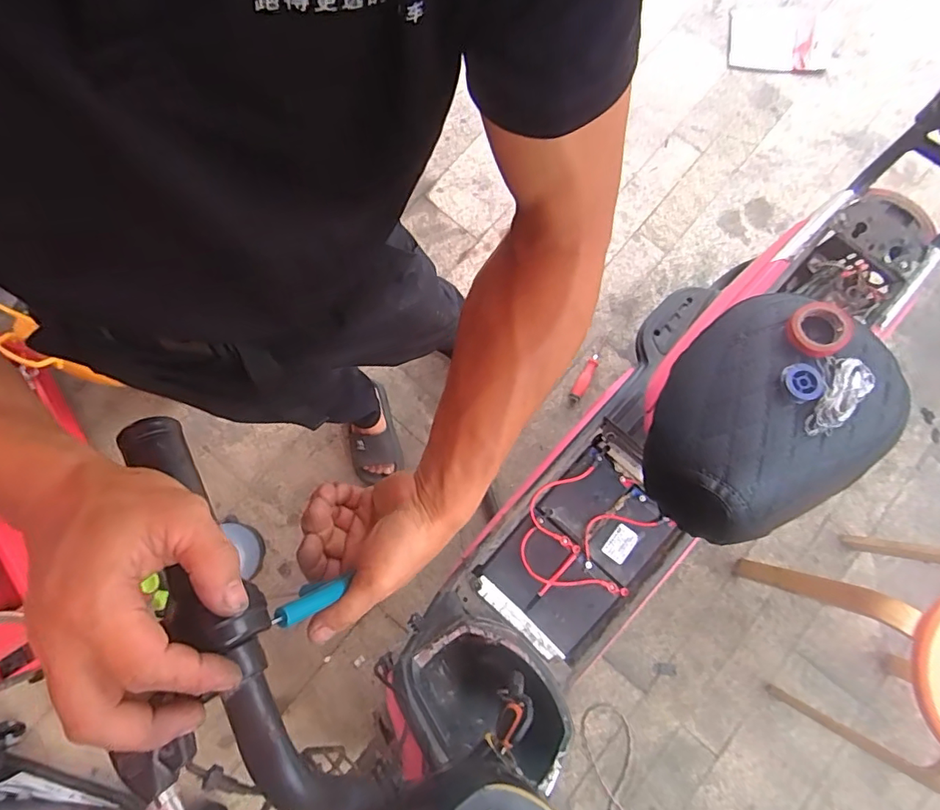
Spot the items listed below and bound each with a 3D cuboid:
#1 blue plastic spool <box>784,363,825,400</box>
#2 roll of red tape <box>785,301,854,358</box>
[{"bbox_3d":[0.351,-0.024,0.545,0.035,0.013,0.038,-5,79,-1],"label":"blue plastic spool"},{"bbox_3d":[0.378,-0.083,0.556,0.066,0.021,0.059,-15,80,-2],"label":"roll of red tape"}]

